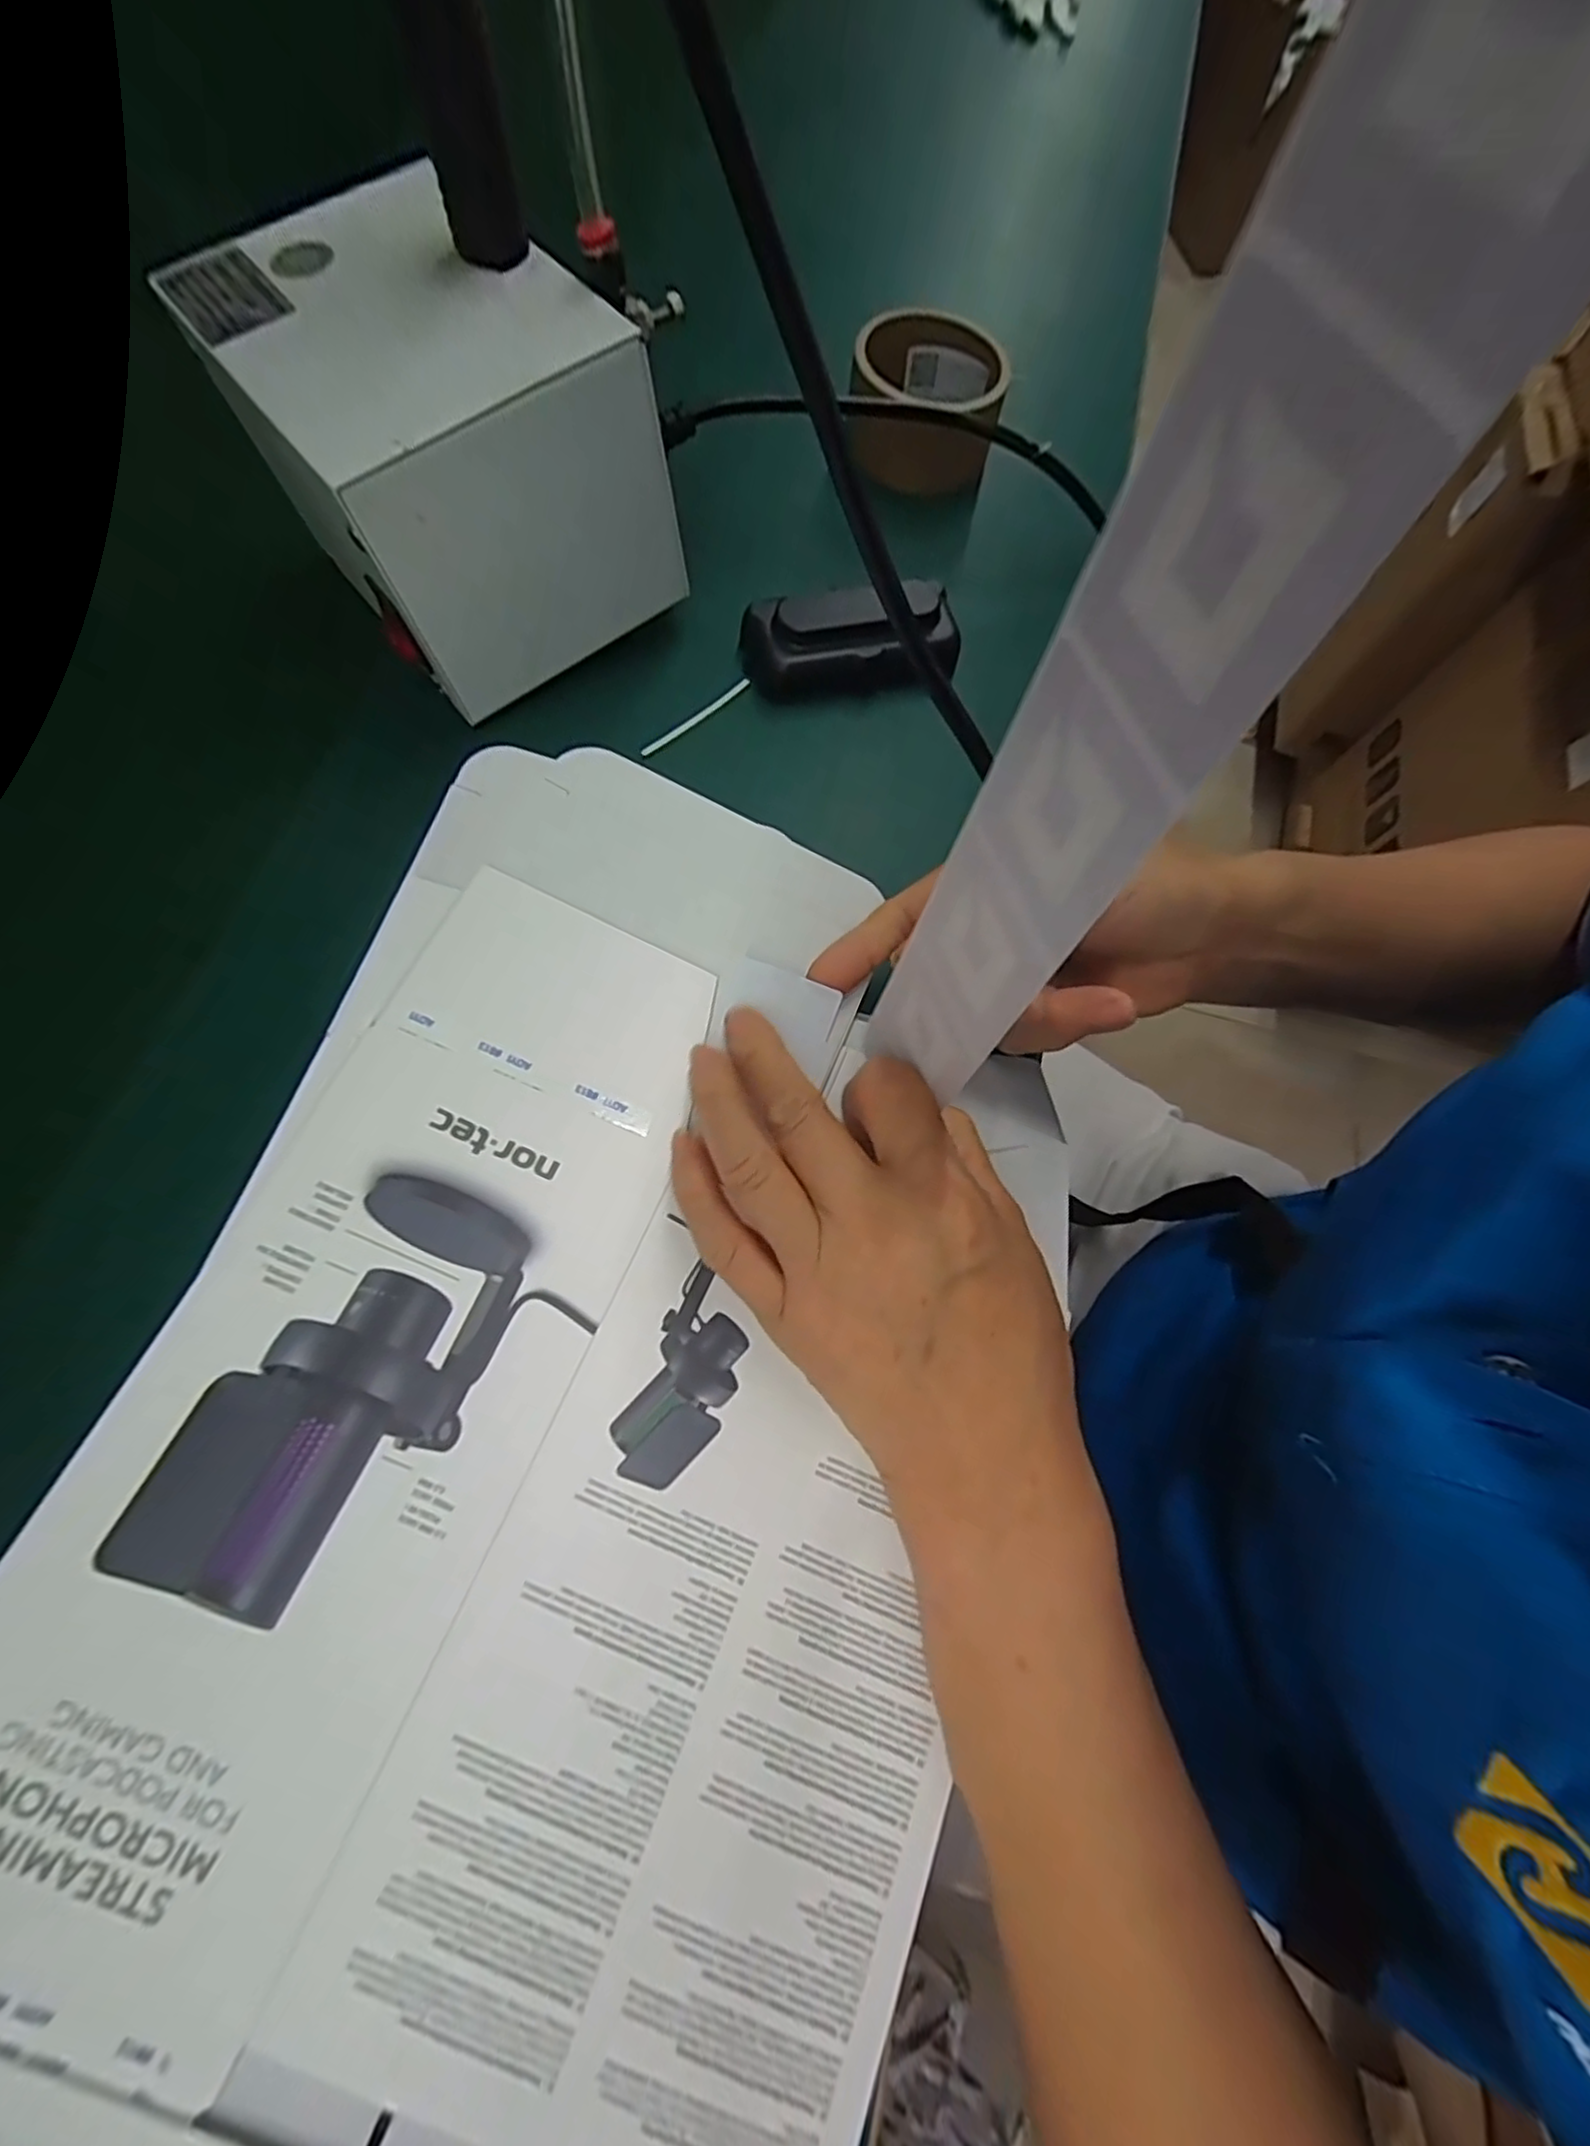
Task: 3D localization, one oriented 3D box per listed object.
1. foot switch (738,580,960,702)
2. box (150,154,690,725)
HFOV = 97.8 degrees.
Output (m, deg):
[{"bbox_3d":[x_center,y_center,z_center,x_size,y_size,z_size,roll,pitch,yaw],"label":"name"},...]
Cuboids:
[{"bbox_3d":[0.028,-0.216,0.344,0.106,0.032,0.044,-8,73,-5],"label":"foot switch"},{"bbox_3d":[-0.150,-0.274,0.302,0.130,0.095,0.169,-36,77,-12],"label":"box"}]

